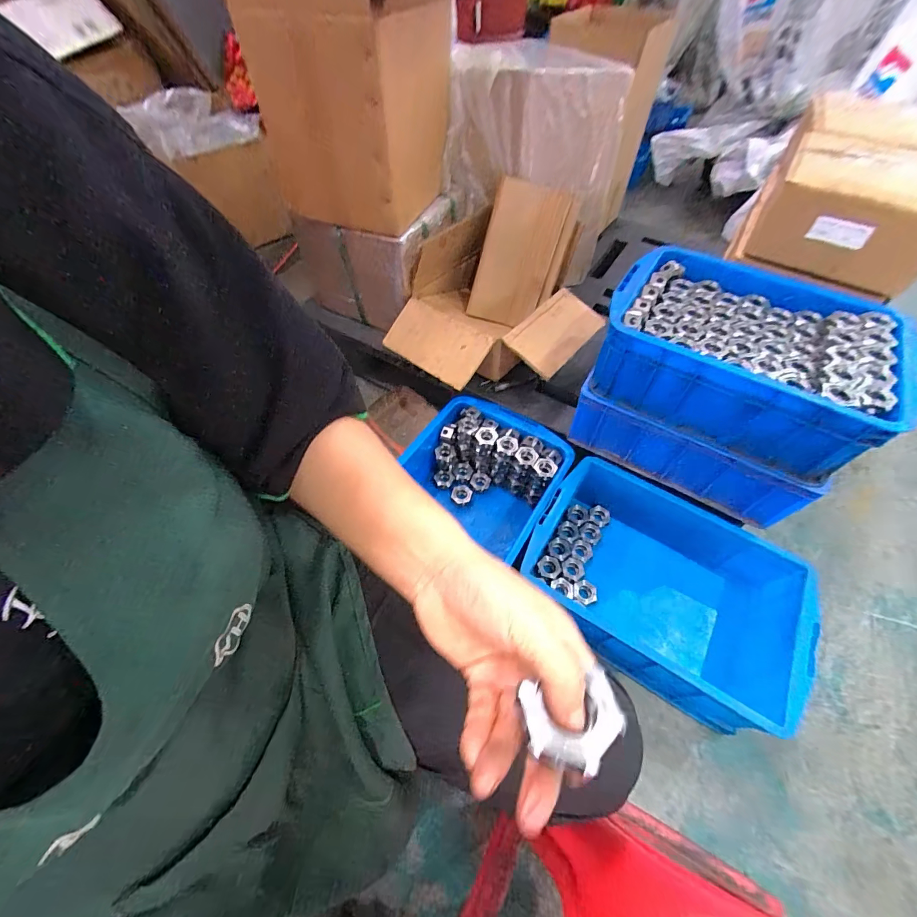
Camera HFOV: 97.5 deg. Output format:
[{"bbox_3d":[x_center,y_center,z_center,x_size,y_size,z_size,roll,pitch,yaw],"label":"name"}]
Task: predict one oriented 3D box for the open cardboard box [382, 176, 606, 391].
[{"bbox_3d":[0.100,-0.356,0.882,0.377,0.273,0.437,27,59,16],"label":"open cardboard box"}]

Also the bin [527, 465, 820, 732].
[{"bbox_3d":[0.367,0.235,0.754,0.439,0.159,0.301,29,60,18],"label":"bin"}]

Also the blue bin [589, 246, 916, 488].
[{"bbox_3d":[0.476,-0.186,0.689,0.405,0.145,0.317,28,60,17],"label":"blue bin"}]

